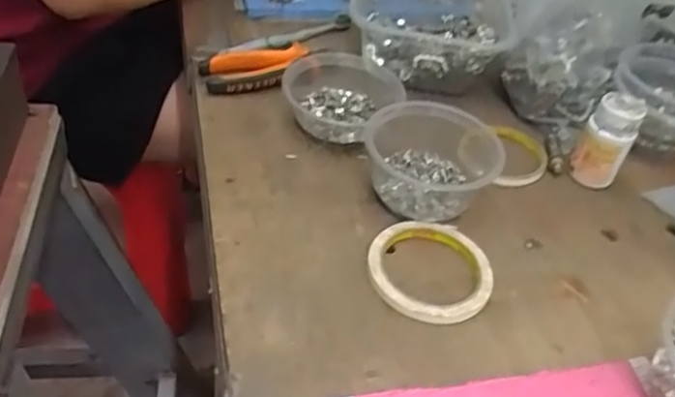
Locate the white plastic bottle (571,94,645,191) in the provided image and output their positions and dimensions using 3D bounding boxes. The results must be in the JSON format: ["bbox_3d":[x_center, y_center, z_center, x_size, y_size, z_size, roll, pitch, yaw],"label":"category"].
[{"bbox_3d":[0.251,-0.055,0.615,0.040,0.080,0.035,30,47,23],"label":"white plastic bottle"}]

